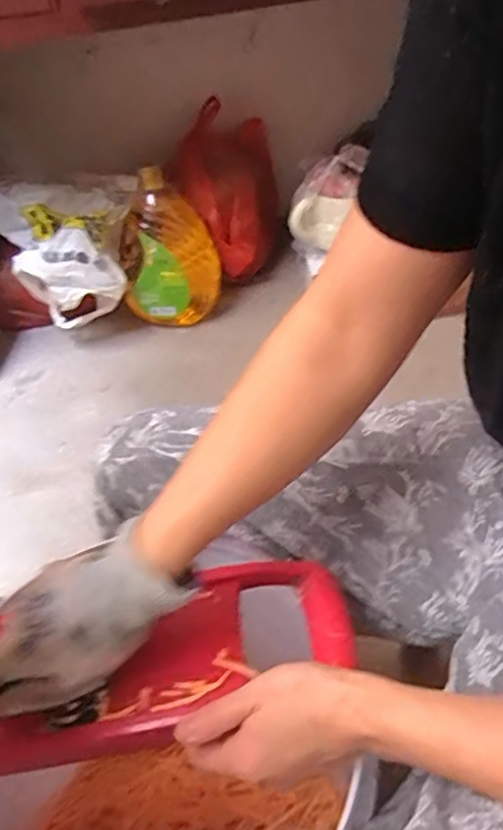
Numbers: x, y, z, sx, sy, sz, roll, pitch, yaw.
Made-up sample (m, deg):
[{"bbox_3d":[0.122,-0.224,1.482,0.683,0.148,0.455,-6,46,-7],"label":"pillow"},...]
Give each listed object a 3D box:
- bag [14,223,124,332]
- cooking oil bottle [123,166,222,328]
[{"bbox_3d":[-0.382,-0.285,1.344,0.206,0.191,0.097,-19,40,-14],"label":"bag"},{"bbox_3d":[-0.180,-0.363,1.406,0.145,0.333,0.191,18,45,28],"label":"cooking oil bottle"}]

